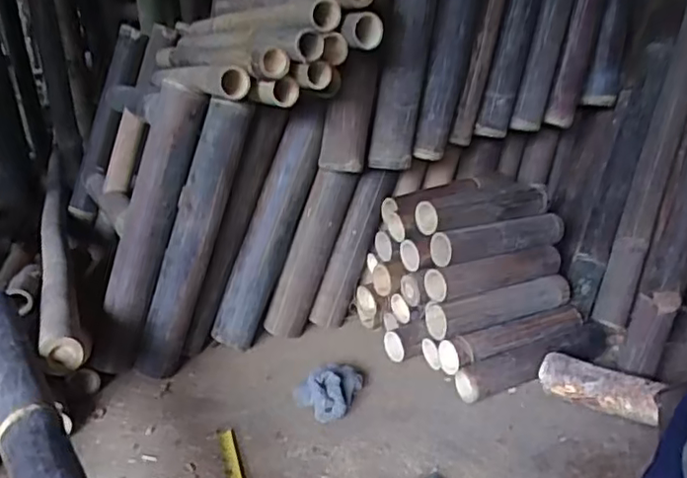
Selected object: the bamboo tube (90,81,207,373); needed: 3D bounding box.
[{"bbox_3d":[-0.338,-0.017,1.067,0.078,0.500,0.076,12,9,-37],"label":"bamboo tube"}]

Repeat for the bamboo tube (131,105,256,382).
[{"bbox_3d":[-0.253,0.007,1.058,0.077,0.496,0.081,14,15,-22],"label":"bamboo tube"}]

